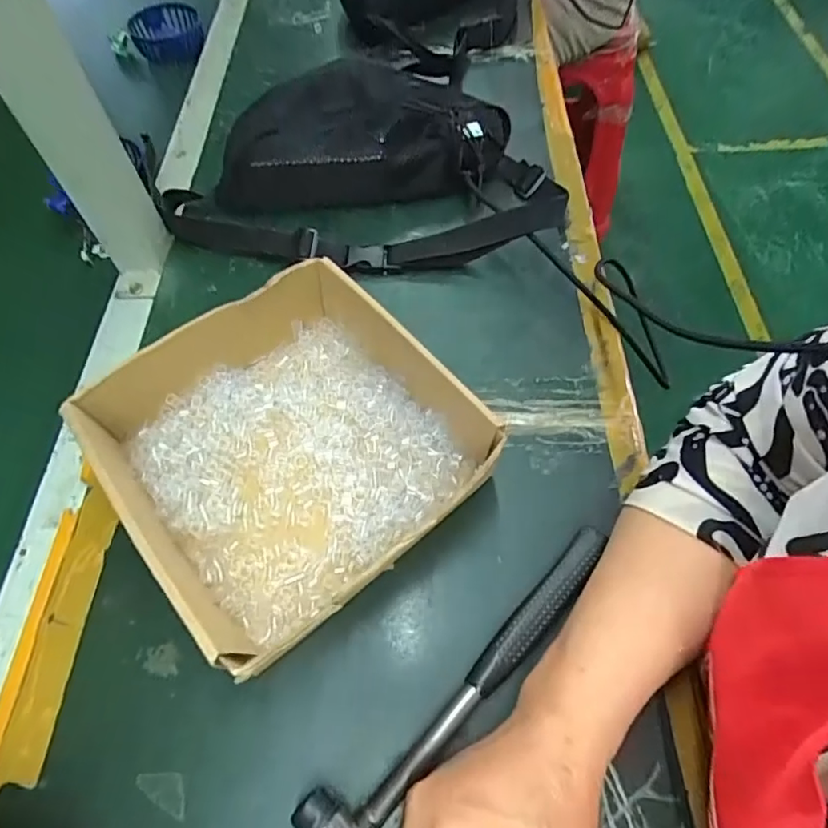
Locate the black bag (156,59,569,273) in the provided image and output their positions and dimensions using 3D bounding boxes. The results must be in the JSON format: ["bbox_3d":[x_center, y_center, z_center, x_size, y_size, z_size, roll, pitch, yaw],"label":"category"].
[{"bbox_3d":[-0.044,-0.229,0.496,0.346,0.094,0.169,3,60,3],"label":"black bag"}]

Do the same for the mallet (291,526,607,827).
[{"bbox_3d":[0.038,0.154,0.316,0.055,0.027,0.233,39,68,21],"label":"mallet"}]

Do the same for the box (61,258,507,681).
[{"bbox_3d":[-0.084,0.018,0.364,0.206,0.067,0.214,-39,66,-19],"label":"box"}]

